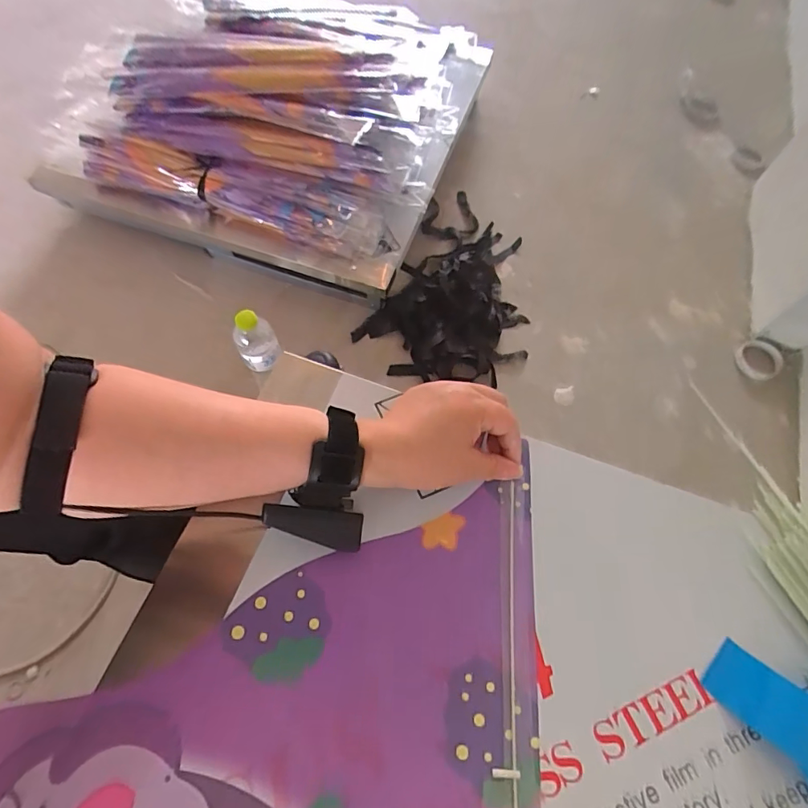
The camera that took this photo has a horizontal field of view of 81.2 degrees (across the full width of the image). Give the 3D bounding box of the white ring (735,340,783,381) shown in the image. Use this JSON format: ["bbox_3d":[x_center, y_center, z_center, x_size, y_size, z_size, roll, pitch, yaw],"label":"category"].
[{"bbox_3d":[0.729,-0.089,0.968,0.102,0.012,0.086,34,77,0],"label":"white ring"}]

